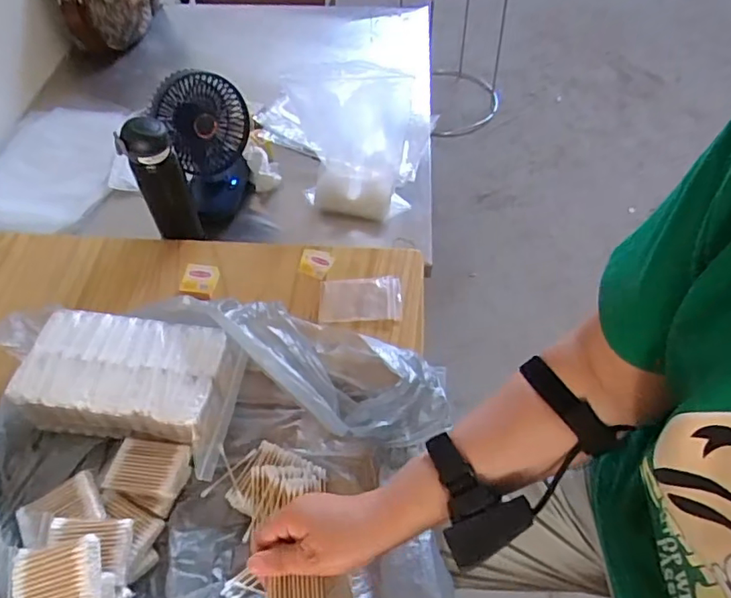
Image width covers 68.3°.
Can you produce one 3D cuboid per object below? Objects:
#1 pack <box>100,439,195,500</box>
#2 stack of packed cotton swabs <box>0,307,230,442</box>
[{"bbox_3d":[-0.221,0.171,0.551,0.074,0.012,0.054,6,54,9],"label":"pack"},{"bbox_3d":[-0.261,0.088,0.604,0.203,0.083,0.126,4,54,7],"label":"stack of packed cotton swabs"}]

